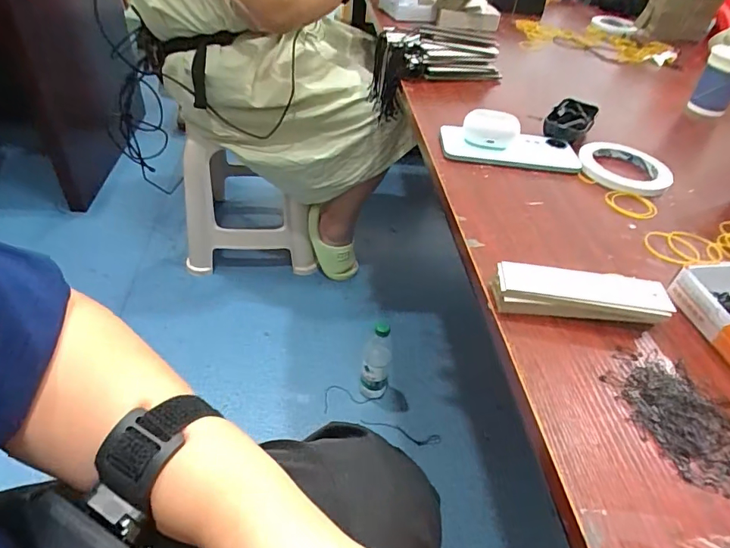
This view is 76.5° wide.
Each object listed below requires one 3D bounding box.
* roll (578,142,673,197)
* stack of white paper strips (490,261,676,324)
[{"bbox_3d":[0.302,-0.125,0.541,0.100,0.014,0.102,20,43,14],"label":"roll"},{"bbox_3d":[0.165,0.018,0.359,0.128,0.027,0.035,8,42,1],"label":"stack of white paper strips"}]

